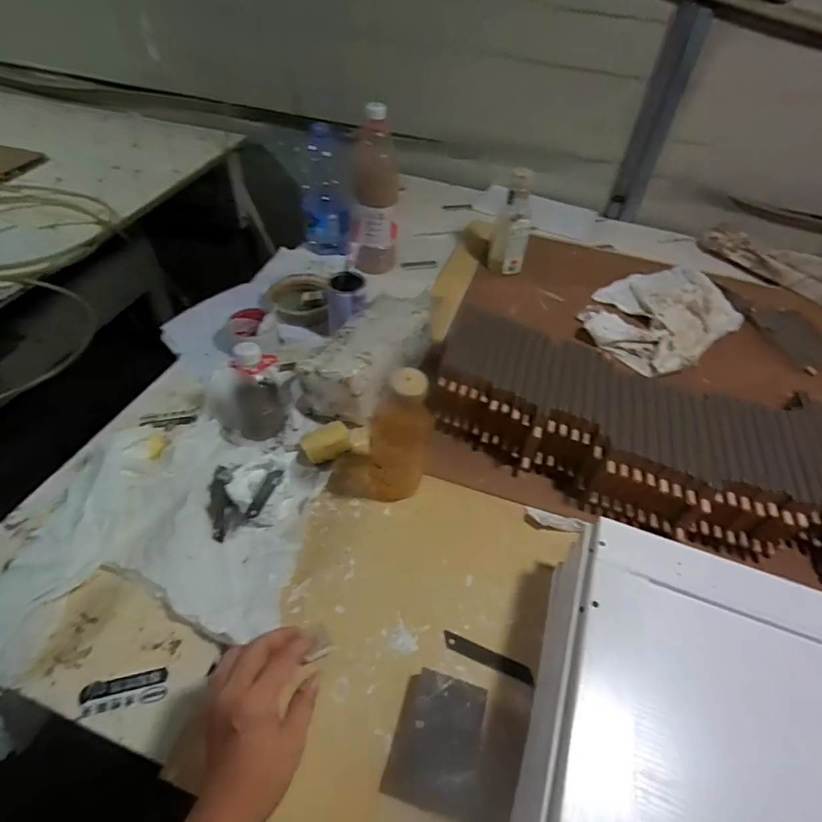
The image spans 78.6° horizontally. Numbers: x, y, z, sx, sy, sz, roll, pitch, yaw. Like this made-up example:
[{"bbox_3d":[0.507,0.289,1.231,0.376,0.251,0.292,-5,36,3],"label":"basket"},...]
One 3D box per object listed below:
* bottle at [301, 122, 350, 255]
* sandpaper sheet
[{"bbox_3d":[-0.180,-0.437,1.034,0.074,0.233,0.097,-27,55,-26],"label":"bottle"},{"bbox_3d":[0.026,0.307,0.469,0.080,0.008,0.104,11,65,13],"label":"sandpaper sheet"}]

